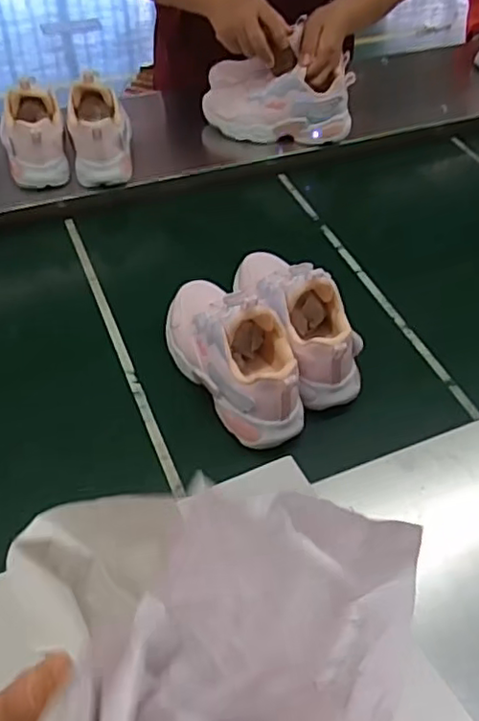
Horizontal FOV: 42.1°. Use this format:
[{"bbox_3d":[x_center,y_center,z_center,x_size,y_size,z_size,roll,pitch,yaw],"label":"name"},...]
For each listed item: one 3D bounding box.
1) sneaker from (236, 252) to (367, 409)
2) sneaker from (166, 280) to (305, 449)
[{"bbox_3d":[0.056,-0.057,0.661,0.088,0.113,0.211,-18,52,-19],"label":"sneaker"},{"bbox_3d":[-0.012,-0.022,0.630,0.077,0.102,0.215,-25,54,-24],"label":"sneaker"}]

